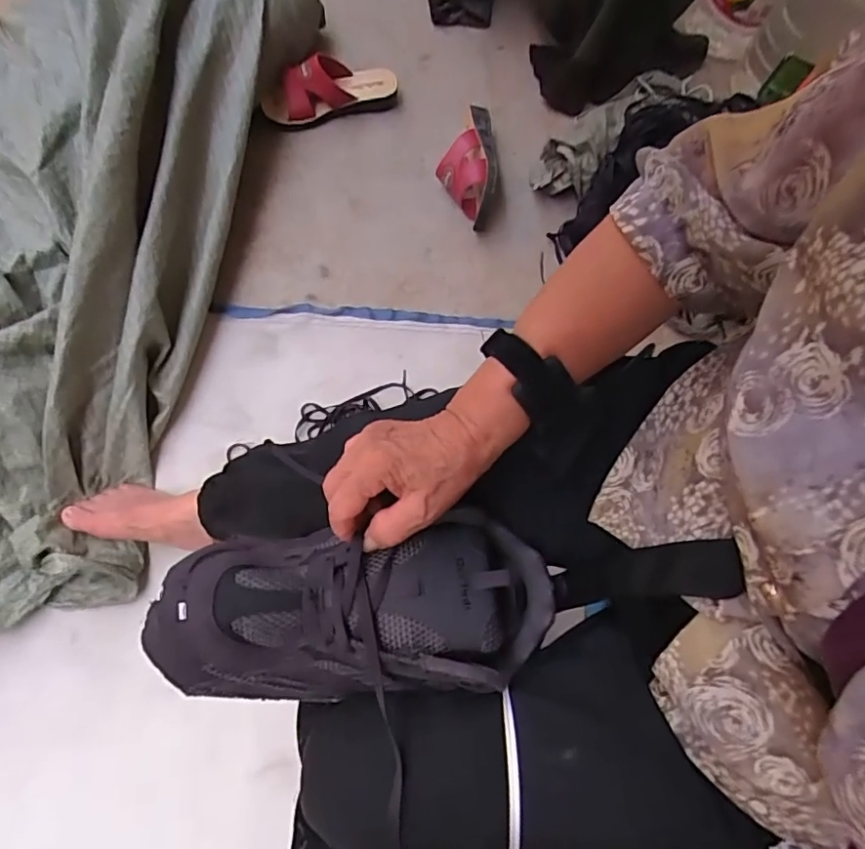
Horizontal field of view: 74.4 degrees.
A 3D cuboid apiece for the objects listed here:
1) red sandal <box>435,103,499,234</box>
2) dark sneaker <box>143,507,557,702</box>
[{"bbox_3d":[0.053,-0.407,0.917,0.090,0.094,0.208,0,72,-2],"label":"red sandal"},{"bbox_3d":[-0.058,0.127,0.405,0.279,0.092,0.111,-5,72,-2],"label":"dark sneaker"}]

